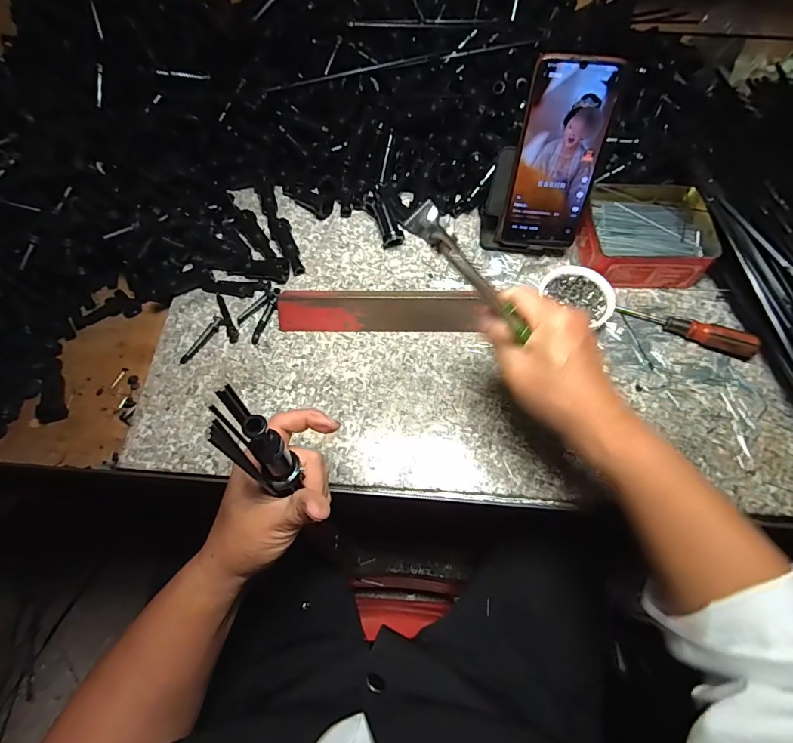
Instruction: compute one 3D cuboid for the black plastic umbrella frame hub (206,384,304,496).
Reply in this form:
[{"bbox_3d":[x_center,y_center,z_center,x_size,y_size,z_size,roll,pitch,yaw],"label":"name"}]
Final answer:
[{"bbox_3d":[-0.078,0.045,0.253,0.024,0.095,0.020,-33,55,-13],"label":"black plastic umbrella frame hub"}]

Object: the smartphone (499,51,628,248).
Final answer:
[{"bbox_3d":[0.152,-0.199,0.418,0.075,0.161,0.007,8,41,5],"label":"smartphone"}]

